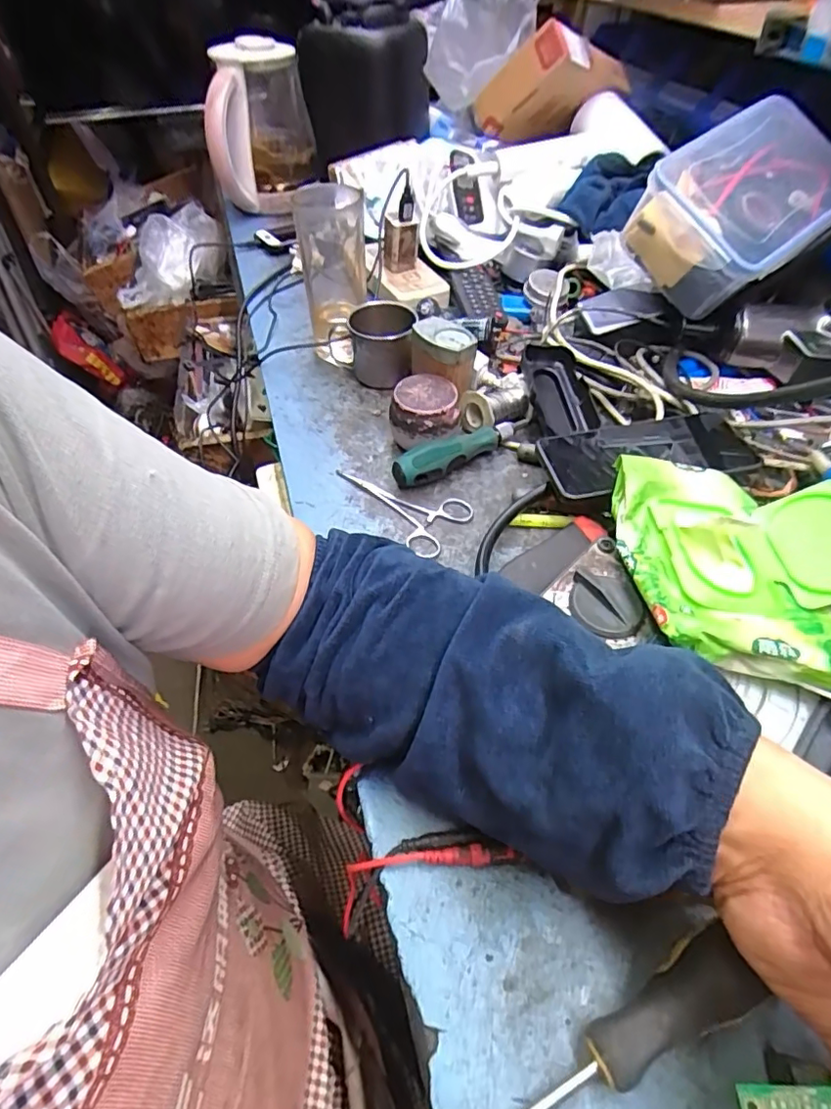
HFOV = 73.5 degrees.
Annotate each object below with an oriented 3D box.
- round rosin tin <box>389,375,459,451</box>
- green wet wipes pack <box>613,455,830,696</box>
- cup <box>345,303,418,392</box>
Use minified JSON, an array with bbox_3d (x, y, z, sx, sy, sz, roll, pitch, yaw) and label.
[{"bbox_3d":[0.007,-0.122,0.502,0.057,0.056,0.056,-1,50,-2],"label":"round rosin tin"},{"bbox_3d":[0.206,0.006,0.354,0.136,0.066,0.172,1,50,-1],"label":"green wet wipes pack"},{"bbox_3d":[-0.035,-0.215,0.579,0.066,0.069,0.066,1,50,-1],"label":"cup"}]

